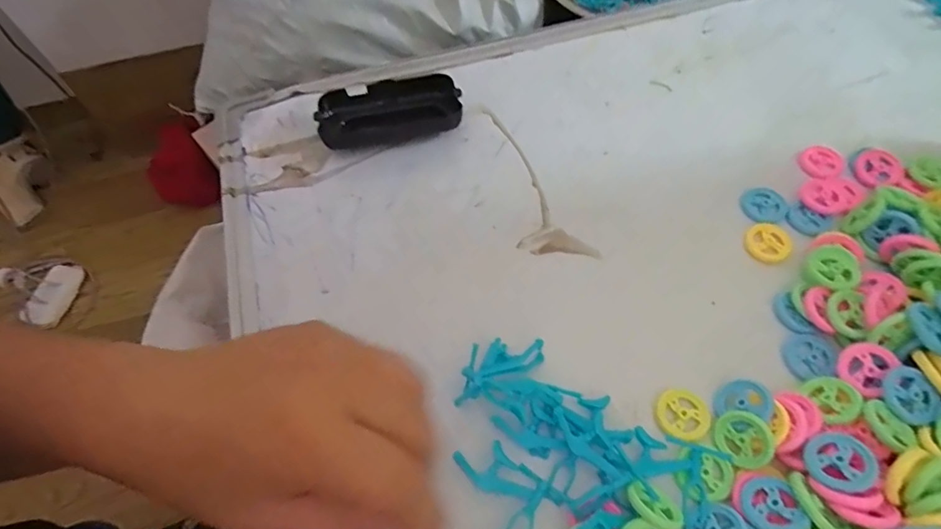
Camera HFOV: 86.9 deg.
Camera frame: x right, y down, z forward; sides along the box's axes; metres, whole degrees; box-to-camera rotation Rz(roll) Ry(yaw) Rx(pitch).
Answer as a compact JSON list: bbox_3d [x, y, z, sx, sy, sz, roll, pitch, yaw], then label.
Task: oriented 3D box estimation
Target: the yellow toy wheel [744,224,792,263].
[{"bbox_3d":[0.204,-0.015,0.340,0.028,0.005,0.030,-1,59,2],"label":"yellow toy wheel"}]

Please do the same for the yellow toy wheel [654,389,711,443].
[{"bbox_3d":[0.122,0.087,0.286,0.028,0.004,0.029,-40,65,-1],"label":"yellow toy wheel"}]

